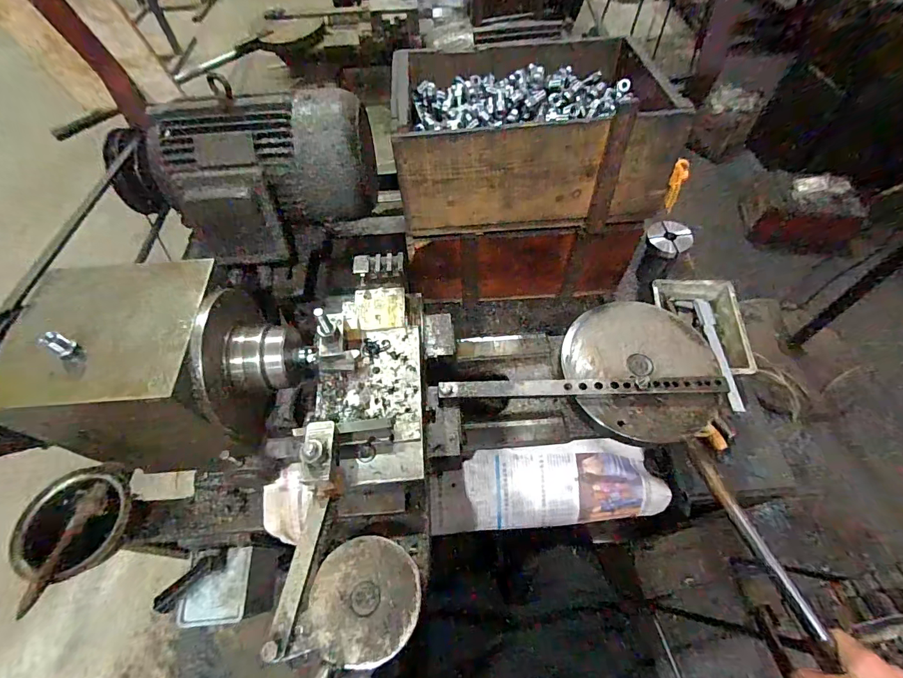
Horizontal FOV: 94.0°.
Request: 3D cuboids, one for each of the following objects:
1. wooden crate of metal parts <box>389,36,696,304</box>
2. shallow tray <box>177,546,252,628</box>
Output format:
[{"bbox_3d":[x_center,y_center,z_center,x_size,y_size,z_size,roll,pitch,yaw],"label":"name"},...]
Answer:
[{"bbox_3d":[0.102,-0.243,0.656,0.352,0.287,0.241,-6,57,-1],"label":"wooden crate of metal parts"},{"bbox_3d":[-0.323,0.339,0.578,0.086,0.015,0.089,-4,57,1],"label":"shallow tray"}]

